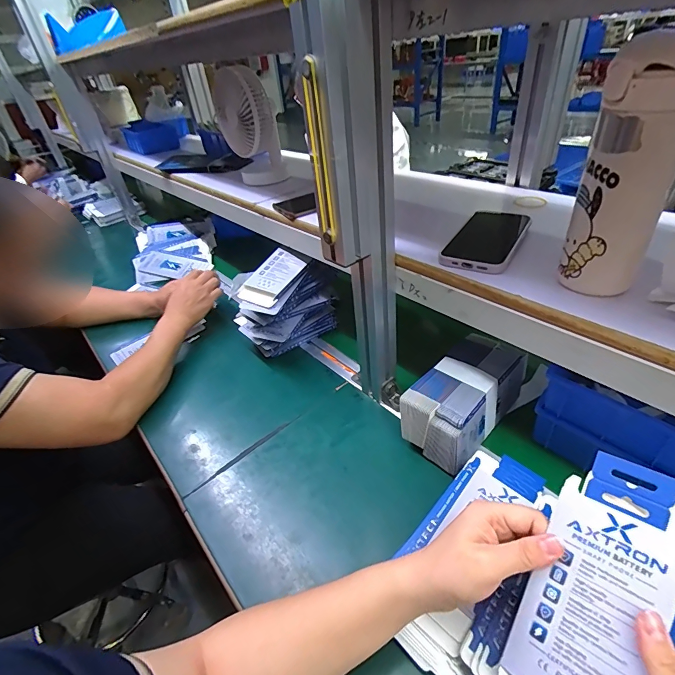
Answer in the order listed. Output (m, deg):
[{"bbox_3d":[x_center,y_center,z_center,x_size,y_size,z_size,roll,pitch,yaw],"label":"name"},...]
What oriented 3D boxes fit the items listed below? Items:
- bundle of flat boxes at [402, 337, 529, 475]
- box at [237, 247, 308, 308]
[{"bbox_3d":[0.185,0.080,0.532,0.098,0.099,0.207,26,47,36],"label":"bundle of flat boxes"},{"bbox_3d":[-0.110,-0.102,0.658,0.081,0.018,0.112,26,68,28],"label":"box"}]

